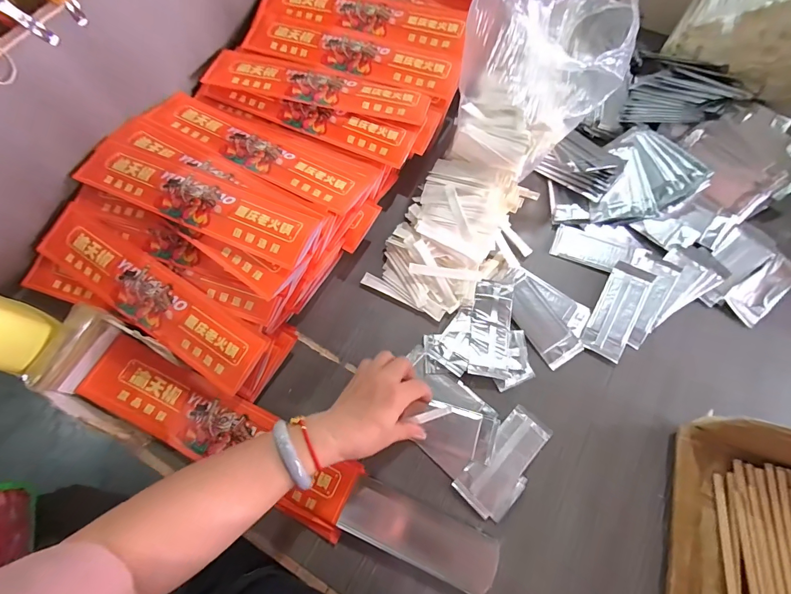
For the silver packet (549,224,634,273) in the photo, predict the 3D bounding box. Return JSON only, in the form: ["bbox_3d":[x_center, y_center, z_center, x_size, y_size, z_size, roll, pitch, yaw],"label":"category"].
[{"bbox_3d":[0.268,-0.065,0.523,0.100,0.005,0.049,22,72,9],"label":"silver packet"}]

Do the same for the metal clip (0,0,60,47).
[{"bbox_3d":[-0.386,-0.286,0.395,0.013,0.074,0.014,11,91,6],"label":"metal clip"}]

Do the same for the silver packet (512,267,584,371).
[{"bbox_3d":[0.178,0.028,0.482,0.052,0.009,0.120,-30,72,-9],"label":"silver packet"}]

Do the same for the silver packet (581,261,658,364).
[{"bbox_3d":[0.284,0.016,0.487,0.049,0.007,0.131,29,73,12],"label":"silver packet"}]

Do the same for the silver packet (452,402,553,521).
[{"bbox_3d":[0.121,0.179,0.424,0.049,0.004,0.120,41,76,15],"label":"silver packet"}]

